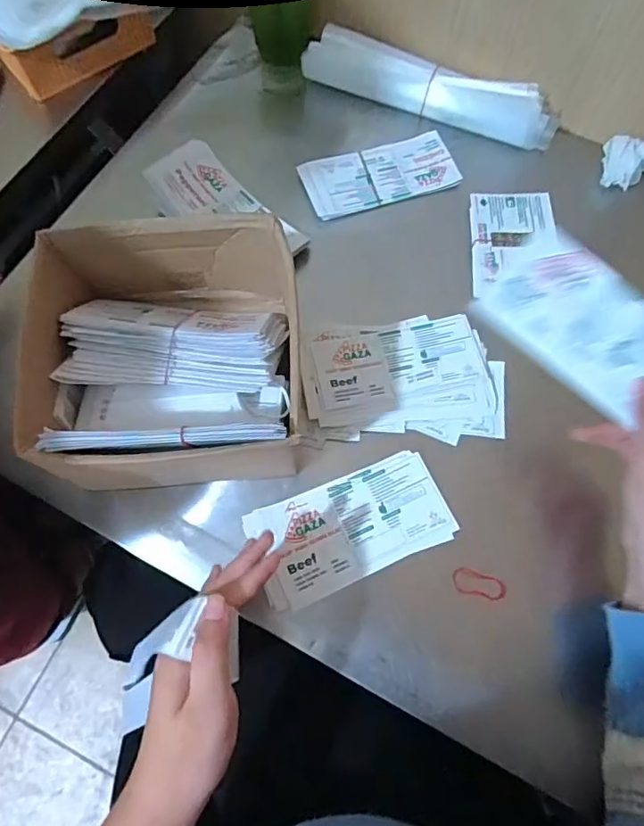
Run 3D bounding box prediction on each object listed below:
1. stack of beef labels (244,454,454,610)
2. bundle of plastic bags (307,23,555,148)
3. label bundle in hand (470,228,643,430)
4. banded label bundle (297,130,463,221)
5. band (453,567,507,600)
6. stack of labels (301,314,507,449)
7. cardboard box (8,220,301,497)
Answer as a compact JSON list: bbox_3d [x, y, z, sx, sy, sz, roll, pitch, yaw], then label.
[{"bbox_3d":[0.024,0.091,0.419,0.155,0.011,0.080,-21,72,-7],"label":"stack of beef labels"},{"bbox_3d":[0.116,-0.351,0.550,0.270,0.049,0.050,22,73,8],"label":"bundle of plastic bags"},{"bbox_3d":[0.188,-0.060,0.369,0.142,0.009,0.076,48,115,16],"label":"label bundle in hand"},{"bbox_3d":[0.059,-0.249,0.539,0.156,0.011,0.075,-18,72,-6],"label":"banded label bundle"},{"bbox_3d":[0.124,0.135,0.409,0.042,0.005,0.020,12,71,5],"label":"band"},{"bbox_3d":[0.072,-0.032,0.461,0.173,0.007,0.113,-2,71,0],"label":"stack of labels"},{"bbox_3d":[-0.113,-0.046,0.408,0.183,0.114,0.171,-5,71,-1],"label":"cardboard box"}]

